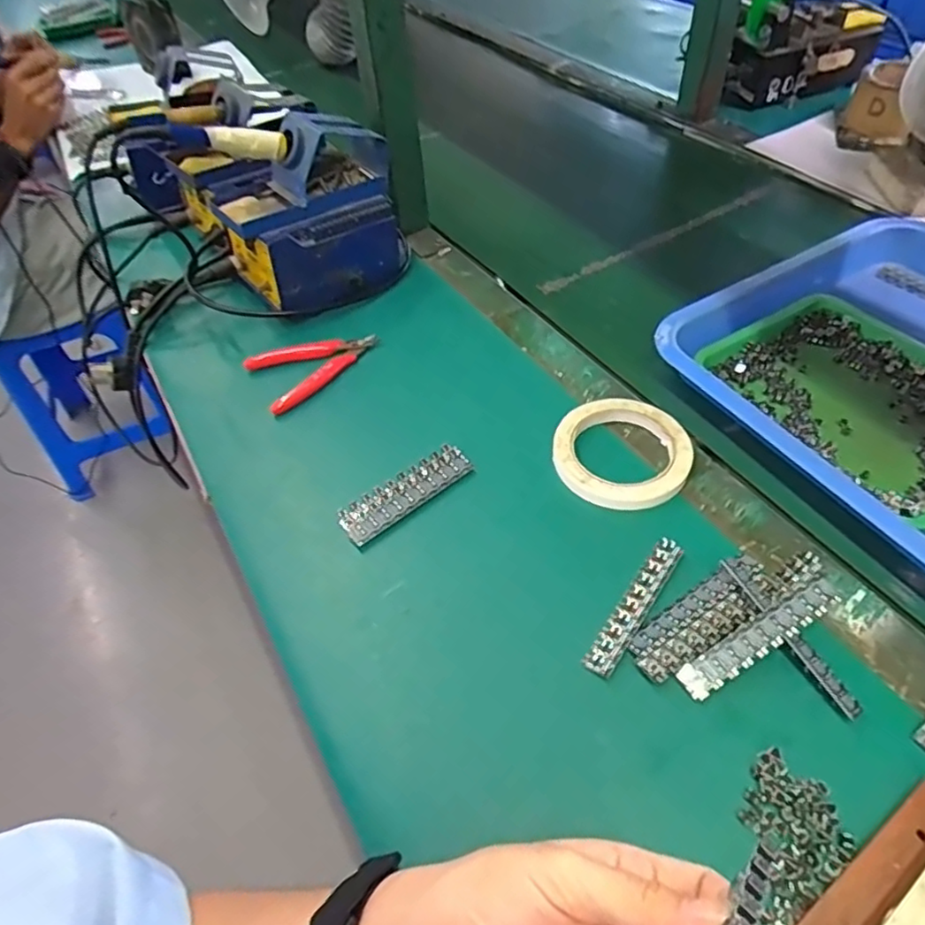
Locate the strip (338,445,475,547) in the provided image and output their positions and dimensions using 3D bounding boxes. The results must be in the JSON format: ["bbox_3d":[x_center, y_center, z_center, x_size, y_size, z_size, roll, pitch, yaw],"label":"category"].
[{"bbox_3d":[-0.043,0.023,0.490,0.108,0.010,0.032,-33,55,-20],"label":"strip"}]

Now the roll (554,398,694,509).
[{"bbox_3d":[0.125,-0.009,0.500,0.101,0.020,0.108,-3,50,3],"label":"roll"}]

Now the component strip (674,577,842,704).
[{"bbox_3d":[0.178,0.105,0.383,0.107,0.007,0.020,-33,53,-4],"label":"component strip"}]

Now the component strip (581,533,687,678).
[{"bbox_3d":[0.115,0.093,0.418,0.019,0.004,0.108,27,58,25],"label":"component strip"}]

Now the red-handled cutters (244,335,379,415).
[{"bbox_3d":[-0.133,-0.090,0.595,0.117,0.022,0.071,-26,52,-15],"label":"red-handled cutters"}]

